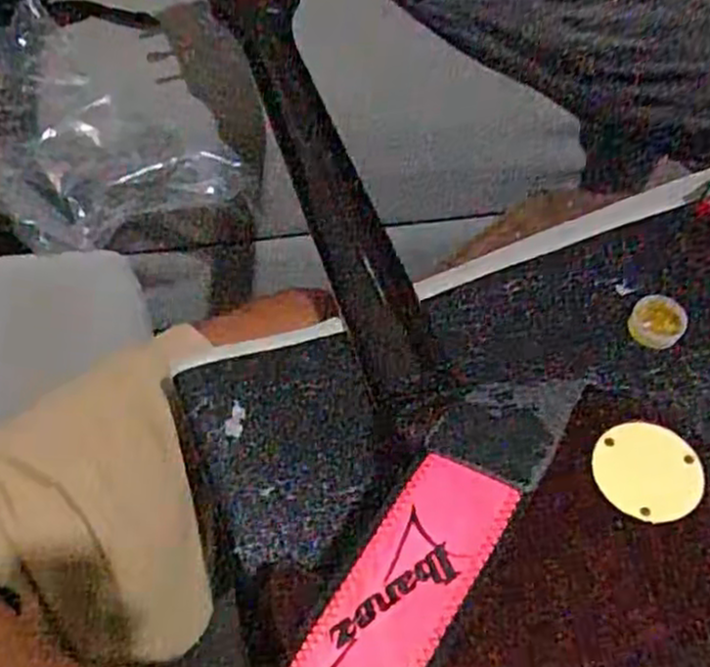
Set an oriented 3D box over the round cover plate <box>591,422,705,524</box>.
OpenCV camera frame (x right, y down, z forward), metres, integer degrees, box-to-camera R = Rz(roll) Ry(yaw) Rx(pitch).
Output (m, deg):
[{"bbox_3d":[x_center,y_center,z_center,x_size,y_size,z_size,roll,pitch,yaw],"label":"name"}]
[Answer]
[{"bbox_3d":[0.143,0.067,0.362,0.050,0.004,0.050,1,56,-2],"label":"round cover plate"}]

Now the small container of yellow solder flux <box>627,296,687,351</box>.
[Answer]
[{"bbox_3d":[0.193,-0.008,0.474,0.033,0.010,0.036,35,61,19],"label":"small container of yellow solder flux"}]

